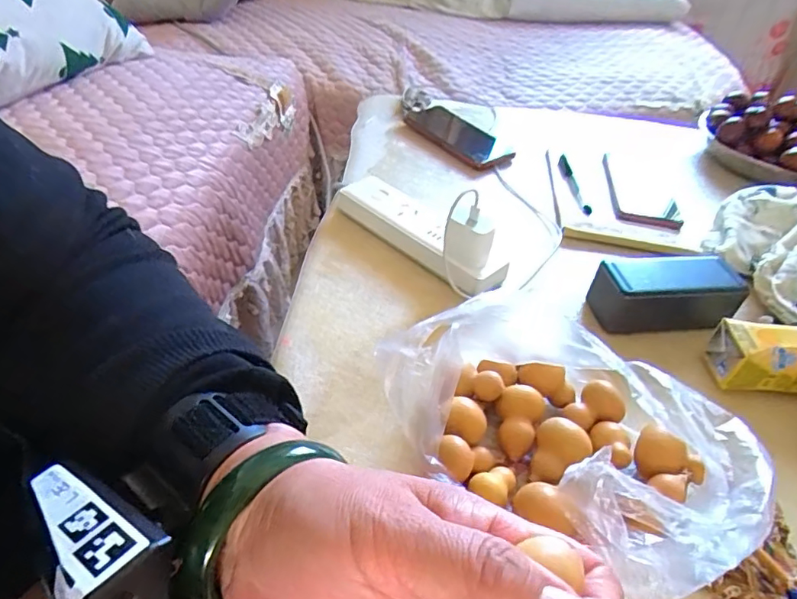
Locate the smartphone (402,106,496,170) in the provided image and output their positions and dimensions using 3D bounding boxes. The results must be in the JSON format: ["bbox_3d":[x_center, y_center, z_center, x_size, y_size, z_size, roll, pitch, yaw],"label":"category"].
[{"bbox_3d":[0.077,-0.239,0.758,0.086,0.014,0.173,-23,51,-28],"label":"smartphone"}]

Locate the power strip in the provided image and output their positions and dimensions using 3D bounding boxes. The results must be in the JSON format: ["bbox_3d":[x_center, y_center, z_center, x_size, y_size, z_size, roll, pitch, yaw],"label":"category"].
[{"bbox_3d":[0.018,-0.072,0.557,0.199,0.035,0.061,35,50,27],"label":"power strip"}]

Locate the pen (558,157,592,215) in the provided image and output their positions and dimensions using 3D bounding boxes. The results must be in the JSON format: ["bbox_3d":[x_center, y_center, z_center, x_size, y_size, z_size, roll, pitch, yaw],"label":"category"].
[{"bbox_3d":[0.234,-0.152,0.708,0.012,0.015,0.097,-7,61,-12],"label":"pen"}]

